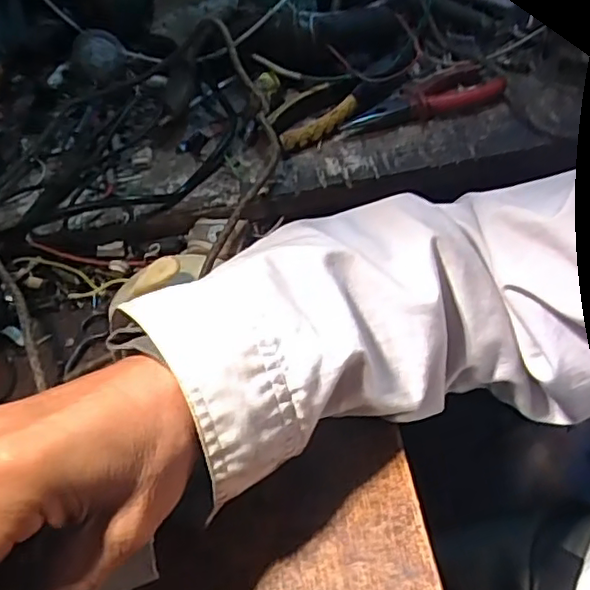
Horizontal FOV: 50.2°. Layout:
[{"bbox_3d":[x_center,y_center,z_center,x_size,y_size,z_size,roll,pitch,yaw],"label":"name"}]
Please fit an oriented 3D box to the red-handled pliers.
[{"bbox_3d":[0.110,-0.168,0.541,0.145,0.014,0.045,-23,50,-14],"label":"red-handled pliers"}]

